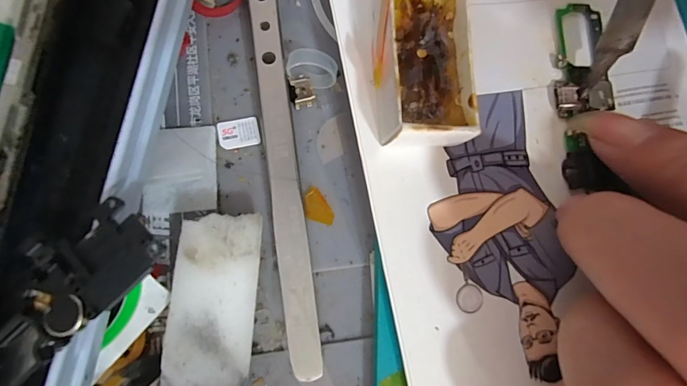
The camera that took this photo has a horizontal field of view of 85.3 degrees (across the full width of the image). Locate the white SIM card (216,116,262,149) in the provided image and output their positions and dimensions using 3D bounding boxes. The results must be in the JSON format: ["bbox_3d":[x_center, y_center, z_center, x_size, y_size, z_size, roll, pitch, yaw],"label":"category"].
[{"bbox_3d":[-0.033,-0.019,0.117,0.012,0.004,0.009,-10,81,-7],"label":"white SIM card"}]

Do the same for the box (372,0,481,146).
[{"bbox_3d":[0.021,-0.035,0.101,0.024,0.025,0.046,0,78,-6],"label":"box"}]

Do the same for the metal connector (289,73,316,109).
[{"bbox_3d":[-0.013,-0.032,0.118,0.007,0.006,0.008,-18,81,-9],"label":"metal connector"}]

